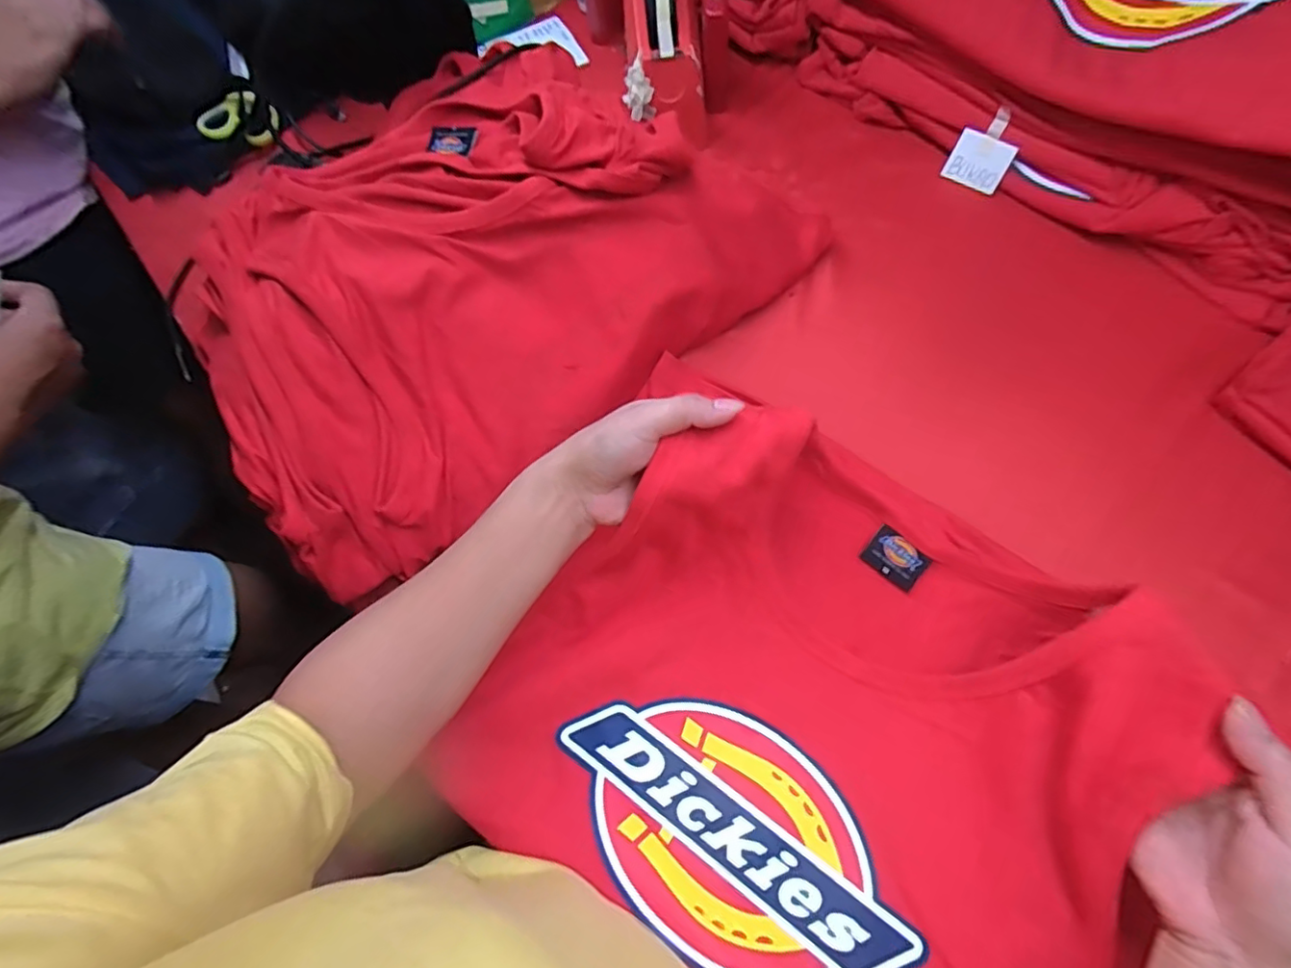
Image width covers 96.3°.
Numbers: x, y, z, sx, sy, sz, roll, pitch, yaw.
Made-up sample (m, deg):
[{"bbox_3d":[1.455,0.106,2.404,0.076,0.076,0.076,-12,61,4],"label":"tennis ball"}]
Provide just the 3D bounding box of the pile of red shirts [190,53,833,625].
[{"bbox_3d":[-0.133,-0.187,0.483,0.502,0.125,0.326,-38,68,-15],"label":"pile of red shirts"}]

